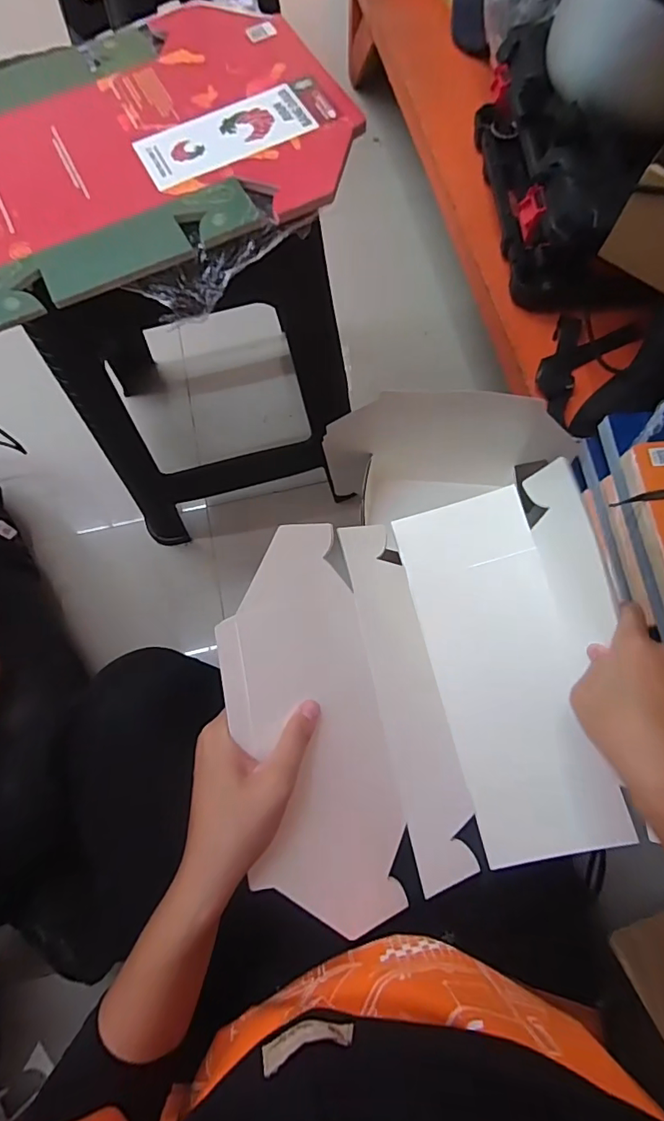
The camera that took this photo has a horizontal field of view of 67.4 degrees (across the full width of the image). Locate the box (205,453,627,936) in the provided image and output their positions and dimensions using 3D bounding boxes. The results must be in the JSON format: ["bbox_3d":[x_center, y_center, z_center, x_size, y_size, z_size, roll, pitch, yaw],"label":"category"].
[{"bbox_3d":[0.083,0.088,0.358,0.283,0.117,0.271,-13,73,-2],"label":"box"}]

